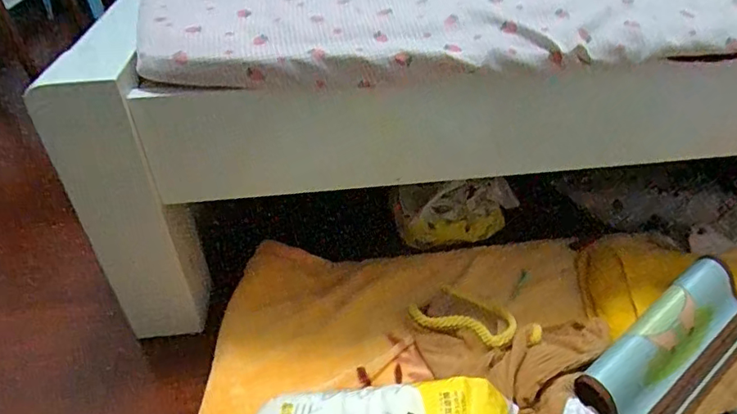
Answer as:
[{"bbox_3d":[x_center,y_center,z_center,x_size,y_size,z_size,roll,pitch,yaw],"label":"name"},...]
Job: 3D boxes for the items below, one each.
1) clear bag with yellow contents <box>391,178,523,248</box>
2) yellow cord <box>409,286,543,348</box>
[{"bbox_3d":[0.180,0.004,1.056,0.248,0.150,0.071,-16,41,-18],"label":"clear bag with yellow contents"},{"bbox_3d":[0.174,0.169,0.835,0.196,0.041,0.115,20,44,24],"label":"yellow cord"}]

